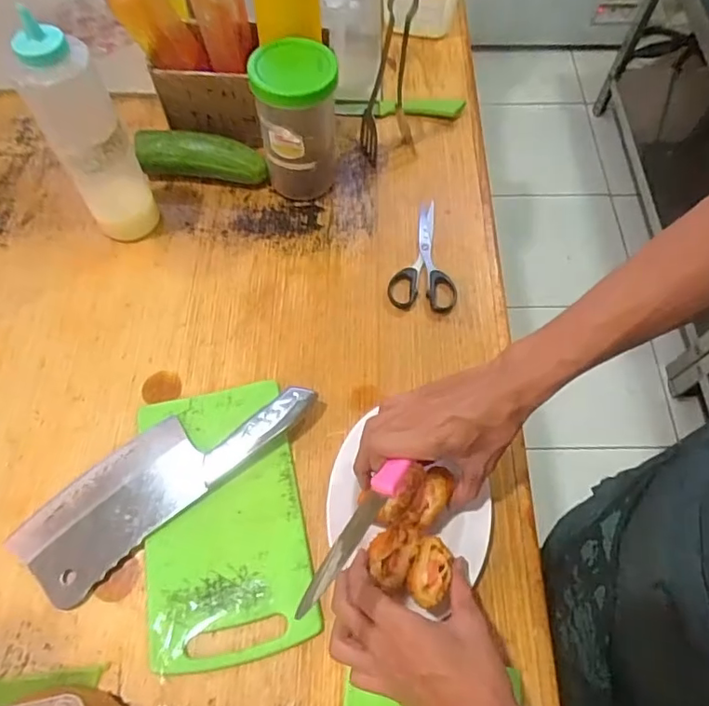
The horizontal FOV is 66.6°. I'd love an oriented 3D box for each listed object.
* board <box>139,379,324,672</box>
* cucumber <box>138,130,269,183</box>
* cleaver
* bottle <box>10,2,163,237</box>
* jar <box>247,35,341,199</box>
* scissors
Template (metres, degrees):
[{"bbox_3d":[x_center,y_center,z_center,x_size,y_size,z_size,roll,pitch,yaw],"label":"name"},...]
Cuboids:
[{"bbox_3d":[-0.116,0.142,0.483,0.136,0.010,0.234,-10,64,-6],"label":"board"},{"bbox_3d":[-0.182,-0.236,0.655,0.151,0.049,0.047,3,63,0],"label":"cucumber"},{"bbox_3d":[-0.171,0.102,0.492,0.269,0.029,0.089,-36,69,-18],"label":"cleaver"},{"bbox_3d":[-0.261,-0.208,0.534,0.068,0.231,0.060,-30,68,-15],"label":"bottle"},{"bbox_3d":[-0.063,-0.249,0.603,0.081,0.159,0.081,1,63,-1],"label":"jar"},{"bbox_3d":[0.079,-0.114,0.621,0.072,0.009,0.152,4,63,1],"label":"scissors"}]

